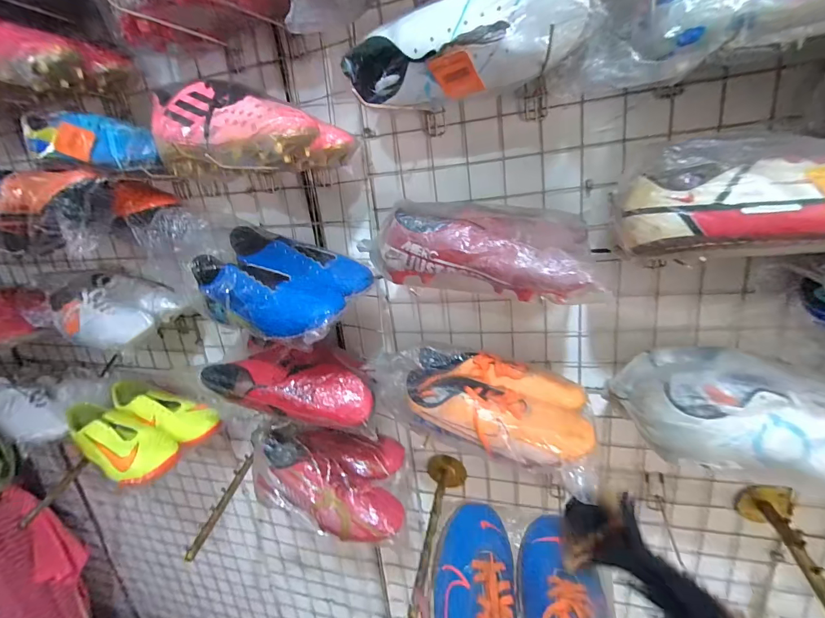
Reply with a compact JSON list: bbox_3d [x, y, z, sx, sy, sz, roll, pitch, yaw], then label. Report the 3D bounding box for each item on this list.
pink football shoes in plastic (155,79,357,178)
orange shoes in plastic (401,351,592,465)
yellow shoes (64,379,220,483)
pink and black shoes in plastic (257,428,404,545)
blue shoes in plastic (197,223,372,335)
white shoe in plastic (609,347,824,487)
[{"bbox_3d":[-0.206,-0.234,0.498,0.229,0.099,0.179,2,21,22],"label":"pink football shoes in plastic"},{"bbox_3d":[0.116,0.115,0.510,0.220,0.093,0.123,3,22,27],"label":"orange shoes in plastic"},{"bbox_3d":[-0.526,0.224,0.739,0.255,0.077,0.164,4,22,27],"label":"yellow shoes"},{"bbox_3d":[-0.141,0.279,0.631,0.245,0.094,0.133,-3,20,11],"label":"pink and black shoes in plastic"},{"bbox_3d":[-0.177,-0.049,0.540,0.224,0.111,0.141,7,23,33],"label":"blue shoes in plastic"},{"bbox_3d":[0.377,0.109,0.413,0.271,0.089,0.113,3,21,25],"label":"white shoe in plastic"}]

